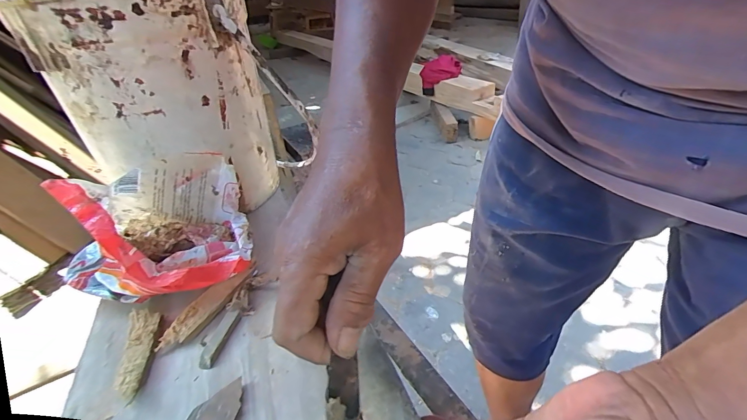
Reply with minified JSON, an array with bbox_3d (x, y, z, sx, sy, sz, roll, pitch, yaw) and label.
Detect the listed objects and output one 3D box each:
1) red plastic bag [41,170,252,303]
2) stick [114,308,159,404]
[{"bbox_3d":[-0.183,0.010,0.312,0.146,0.097,0.130,23,44,37],"label":"red plastic bag"},{"bbox_3d":[-0.165,0.098,0.261,0.021,0.008,0.074,-16,35,-13],"label":"stick"}]

